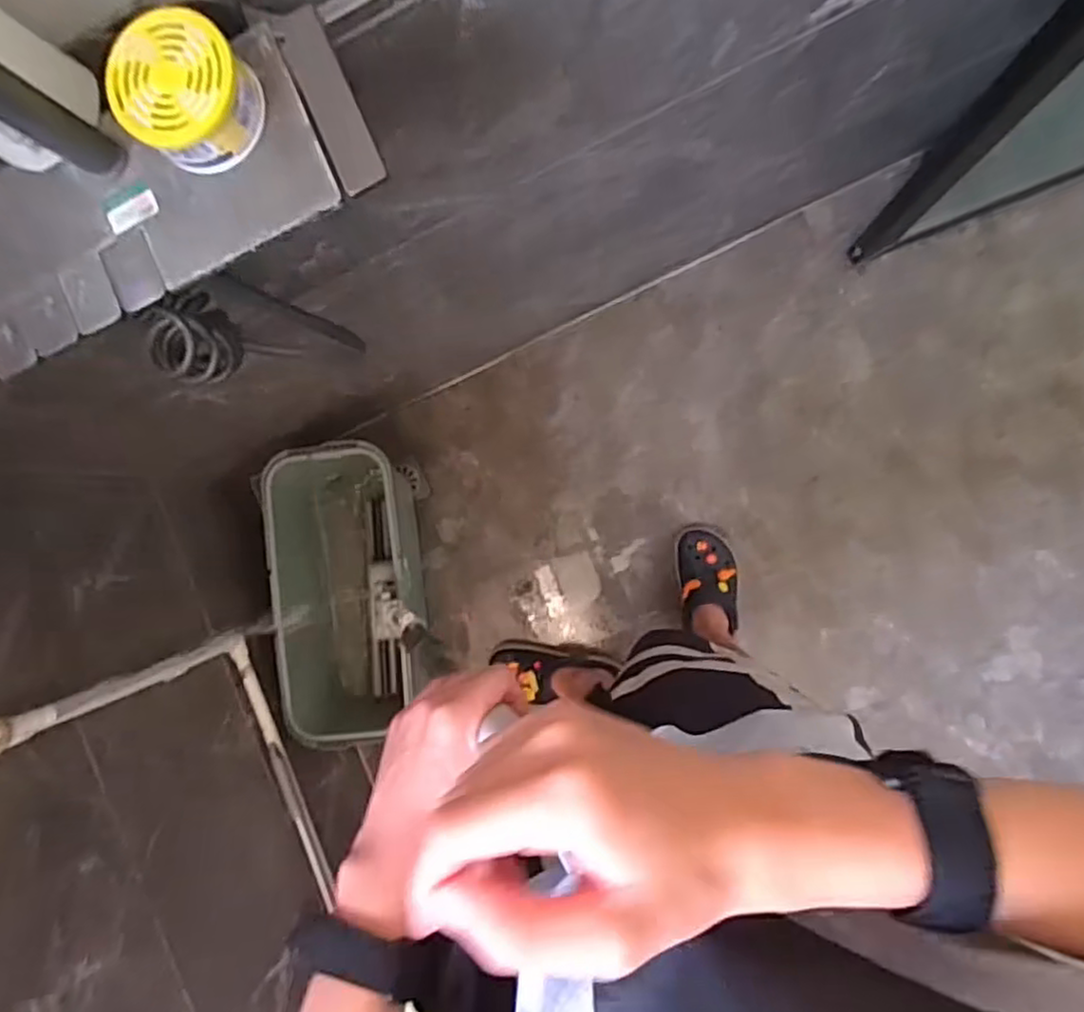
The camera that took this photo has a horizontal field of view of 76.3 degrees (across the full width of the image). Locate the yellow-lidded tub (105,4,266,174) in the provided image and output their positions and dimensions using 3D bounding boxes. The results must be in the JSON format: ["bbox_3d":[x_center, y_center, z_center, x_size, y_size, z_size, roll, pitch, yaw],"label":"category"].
[{"bbox_3d":[-0.187,-0.216,0.361,0.065,0.041,0.064,0,91,8],"label":"yellow-lidded tub"}]

